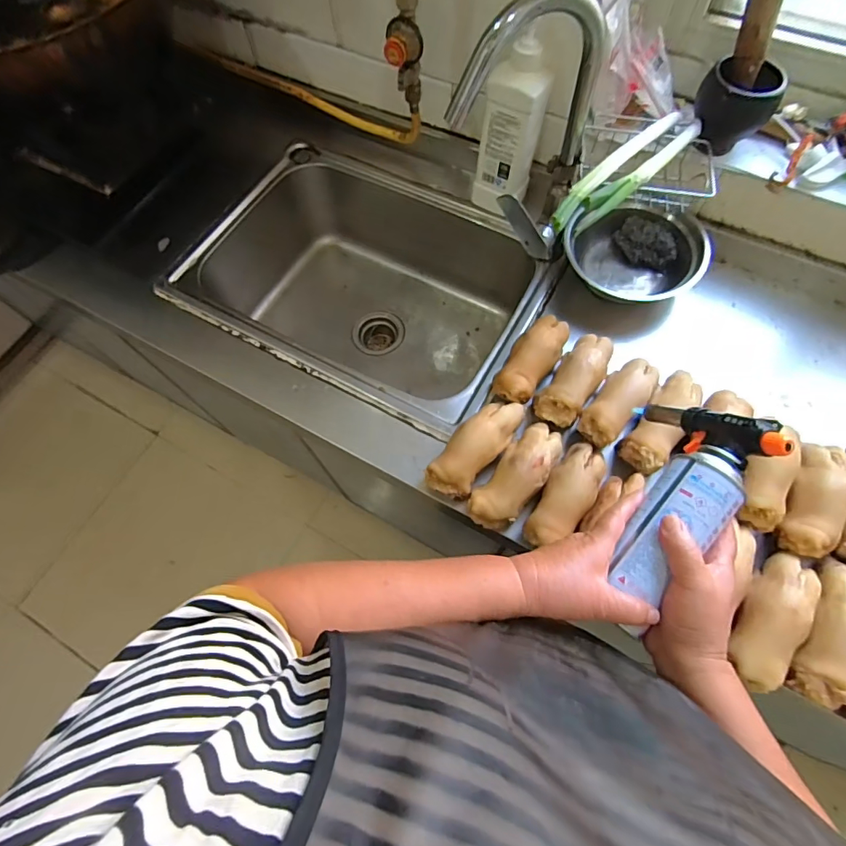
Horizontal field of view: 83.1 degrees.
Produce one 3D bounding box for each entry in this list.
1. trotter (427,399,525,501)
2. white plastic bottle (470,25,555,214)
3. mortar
[{"bbox_3d":[0.072,0.028,0.628,0.064,0.067,0.162,37,73,16],"label":"trotter"},{"bbox_3d":[0.131,-0.435,0.720,0.090,0.224,0.071,19,69,10],"label":"white plastic bottle"},{"bbox_3d":[0.412,-0.422,0.644,0.090,0.090,0.084,-9,67,-1],"label":"mortar"}]

